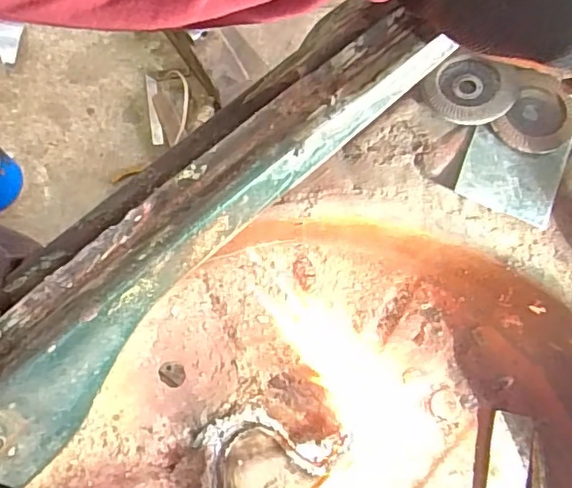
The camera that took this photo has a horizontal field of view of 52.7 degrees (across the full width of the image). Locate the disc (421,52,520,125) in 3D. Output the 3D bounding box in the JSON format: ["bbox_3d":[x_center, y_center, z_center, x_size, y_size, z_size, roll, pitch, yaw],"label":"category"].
[{"bbox_3d":[0.173,-0.145,0.540,0.074,0.015,0.079,0,71,1],"label":"disc"}]

